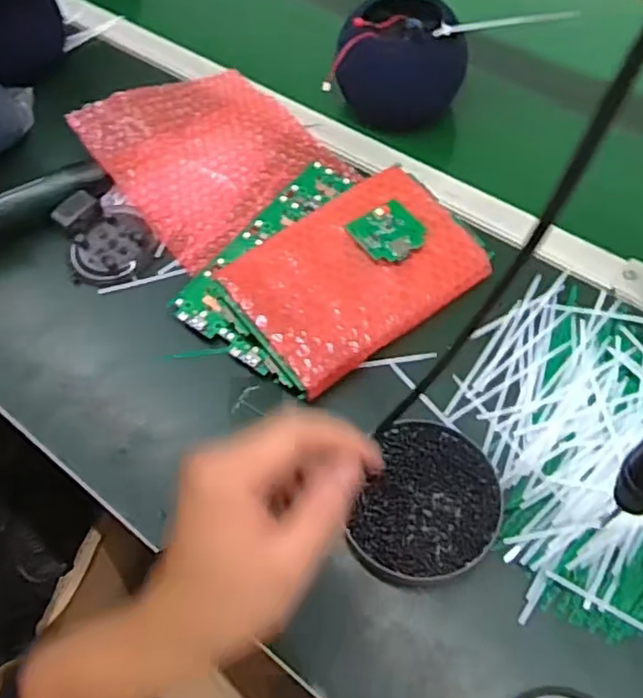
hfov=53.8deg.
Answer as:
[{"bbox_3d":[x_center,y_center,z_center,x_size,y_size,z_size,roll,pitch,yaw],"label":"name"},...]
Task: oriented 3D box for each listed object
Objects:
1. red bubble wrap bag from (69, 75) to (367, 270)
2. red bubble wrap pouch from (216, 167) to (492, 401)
[{"bbox_3d":[-0.111,-0.203,0.636,0.197,0.047,0.207,-37,63,-18],"label":"red bubble wrap bag"},{"bbox_3d":[0.031,-0.065,0.546,0.204,0.043,0.134,-34,62,-16],"label":"red bubble wrap pouch"}]

